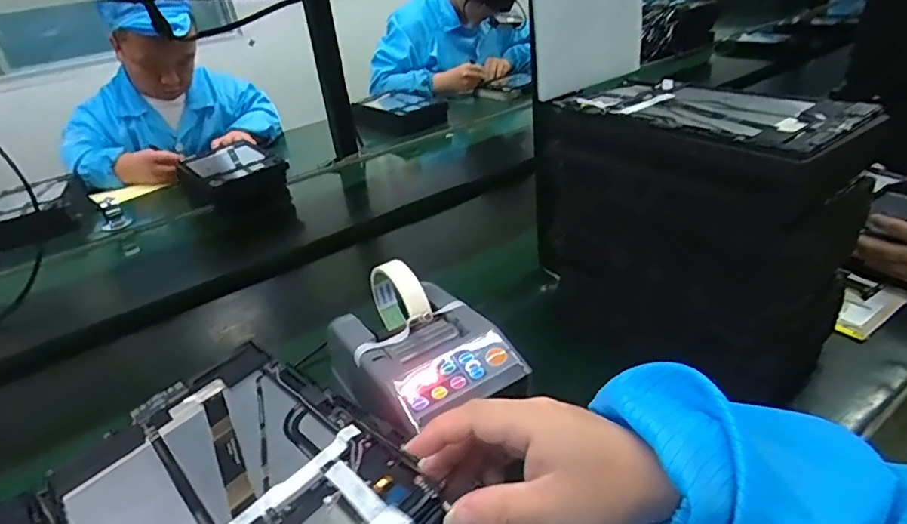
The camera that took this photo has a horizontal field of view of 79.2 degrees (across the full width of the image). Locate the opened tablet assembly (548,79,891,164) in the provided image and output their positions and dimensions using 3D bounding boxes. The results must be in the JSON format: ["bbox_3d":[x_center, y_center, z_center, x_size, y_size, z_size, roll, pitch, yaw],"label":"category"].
[{"bbox_3d":[0.233,-0.143,0.514,0.149,0.012,0.245,-26,36,-28],"label":"opened tablet assembly"}]

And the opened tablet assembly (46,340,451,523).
[{"bbox_3d":[-0.126,0.121,0.301,0.232,0.007,0.148,12,40,44],"label":"opened tablet assembly"}]

